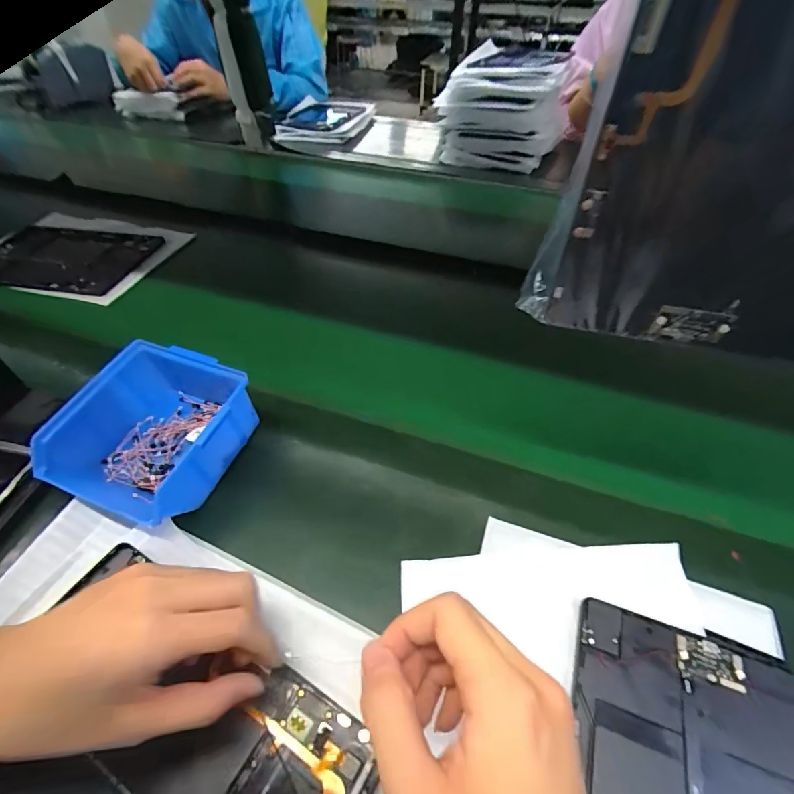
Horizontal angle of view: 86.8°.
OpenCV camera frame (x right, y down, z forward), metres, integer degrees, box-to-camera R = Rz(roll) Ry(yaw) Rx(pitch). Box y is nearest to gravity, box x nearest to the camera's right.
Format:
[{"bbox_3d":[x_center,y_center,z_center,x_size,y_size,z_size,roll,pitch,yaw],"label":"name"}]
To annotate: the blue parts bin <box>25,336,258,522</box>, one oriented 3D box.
[{"bbox_3d":[-0.199,0.027,0.350,0.128,0.068,0.138,18,49,16],"label":"blue parts bin"}]

